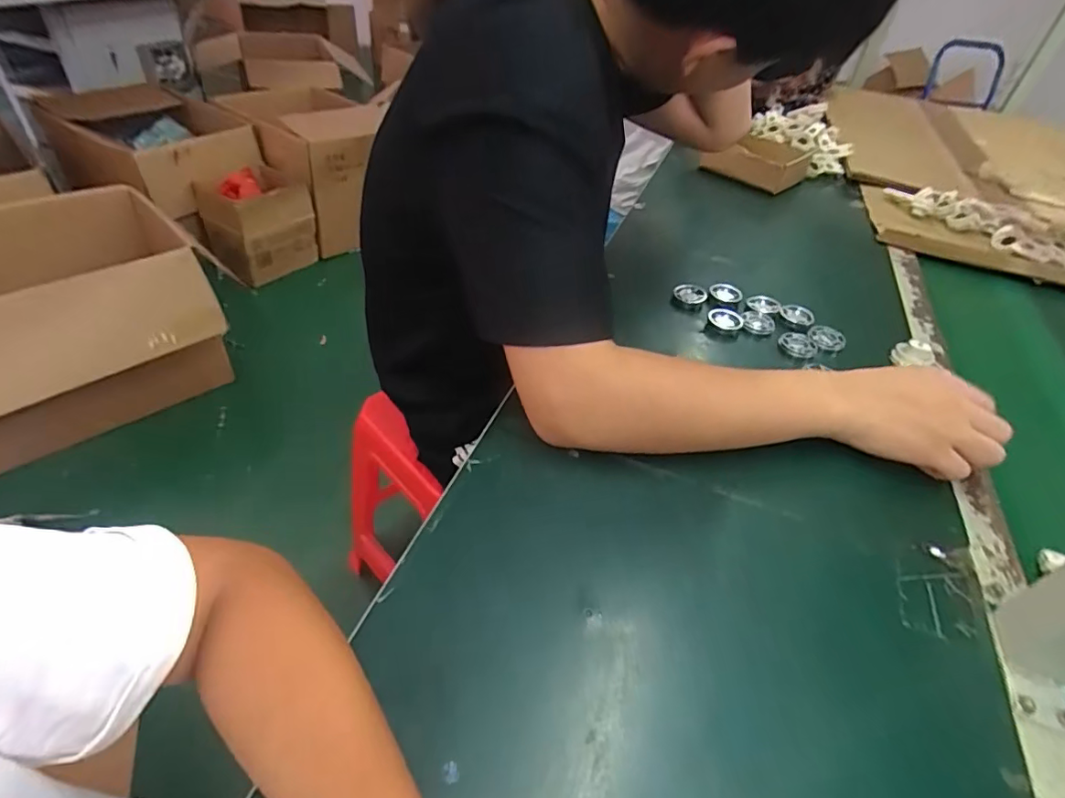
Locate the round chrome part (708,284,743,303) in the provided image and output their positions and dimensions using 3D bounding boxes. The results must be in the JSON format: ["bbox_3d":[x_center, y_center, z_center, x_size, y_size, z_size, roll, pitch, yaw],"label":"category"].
[{"bbox_3d":[0.245,-0.134,0.692,0.039,0.013,0.033,22,44,15],"label":"round chrome part"}]

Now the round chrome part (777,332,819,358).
[{"bbox_3d":[0.307,-0.063,0.632,0.042,0.012,0.035,26,45,19],"label":"round chrome part"}]

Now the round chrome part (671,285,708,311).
[{"bbox_3d":[0.194,-0.125,0.679,0.040,0.018,0.036,19,43,11],"label":"round chrome part"}]

